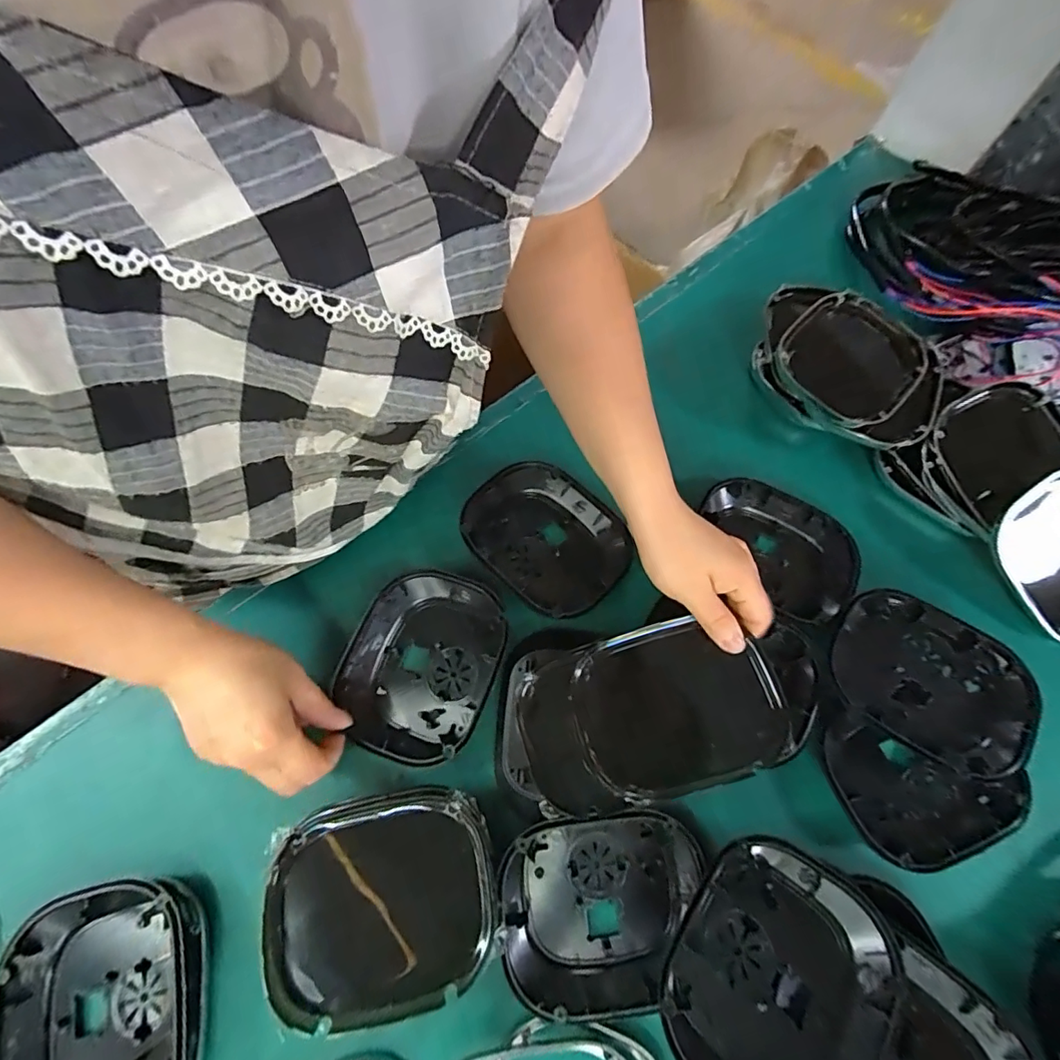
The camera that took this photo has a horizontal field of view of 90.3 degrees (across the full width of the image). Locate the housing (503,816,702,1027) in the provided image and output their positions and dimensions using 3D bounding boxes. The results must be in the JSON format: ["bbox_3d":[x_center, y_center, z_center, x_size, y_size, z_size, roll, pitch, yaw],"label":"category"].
[{"bbox_3d":[0.049,0.258,0.357,0.135,0.029,0.110,-5,67,-4],"label":"housing"}]

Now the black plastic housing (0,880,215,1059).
[{"bbox_3d":[-0.265,0.306,0.328,0.118,0.033,0.145,-14,68,-8],"label":"black plastic housing"}]

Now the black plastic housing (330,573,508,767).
[{"bbox_3d":[-0.085,0.105,0.414,0.115,0.027,0.135,21,69,6],"label":"black plastic housing"}]

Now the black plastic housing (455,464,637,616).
[{"bbox_3d":[0.013,0.008,0.460,0.109,0.036,0.136,-42,74,-17],"label":"black plastic housing"}]

